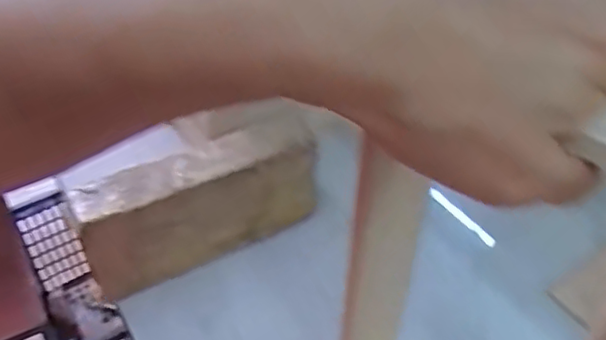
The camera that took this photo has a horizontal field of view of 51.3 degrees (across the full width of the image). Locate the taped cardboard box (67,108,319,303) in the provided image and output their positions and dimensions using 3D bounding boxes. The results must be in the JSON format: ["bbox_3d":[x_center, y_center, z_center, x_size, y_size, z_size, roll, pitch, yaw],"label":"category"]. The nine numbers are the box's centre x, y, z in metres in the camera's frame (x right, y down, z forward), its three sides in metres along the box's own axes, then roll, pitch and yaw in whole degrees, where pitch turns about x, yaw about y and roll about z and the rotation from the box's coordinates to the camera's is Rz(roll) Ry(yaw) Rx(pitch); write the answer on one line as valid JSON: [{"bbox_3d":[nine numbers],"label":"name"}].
[{"bbox_3d":[-0.086,0.030,0.546,0.203,0.106,0.048,-23,50,-24],"label":"taped cardboard box"}]

